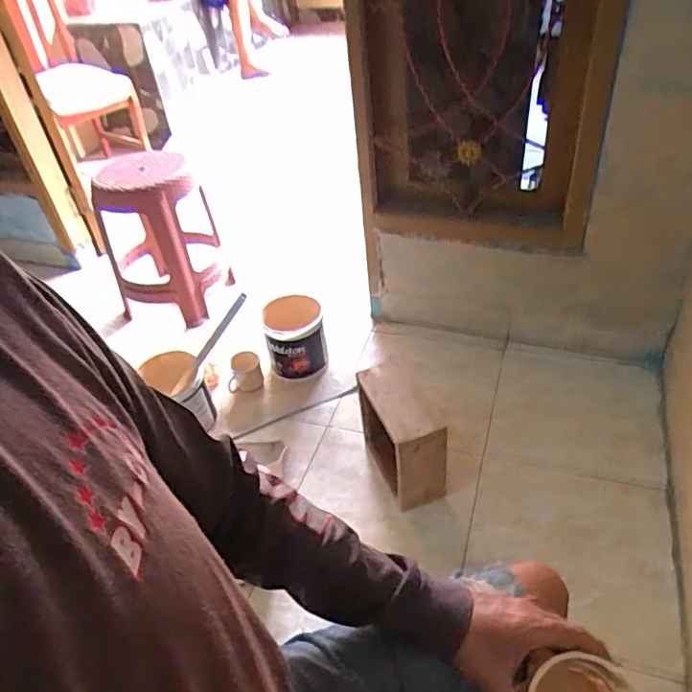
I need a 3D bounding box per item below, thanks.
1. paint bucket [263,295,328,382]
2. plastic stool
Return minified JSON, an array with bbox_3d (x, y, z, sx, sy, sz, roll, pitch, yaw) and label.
[{"bbox_3d":[-0.135,-0.024,1.562,0.156,0.180,0.181,-8,42,0],"label":"paint bucket"},{"bbox_3d":[-0.605,-0.354,1.844,0.345,0.476,0.372,-12,42,-5],"label":"plastic stool"}]

